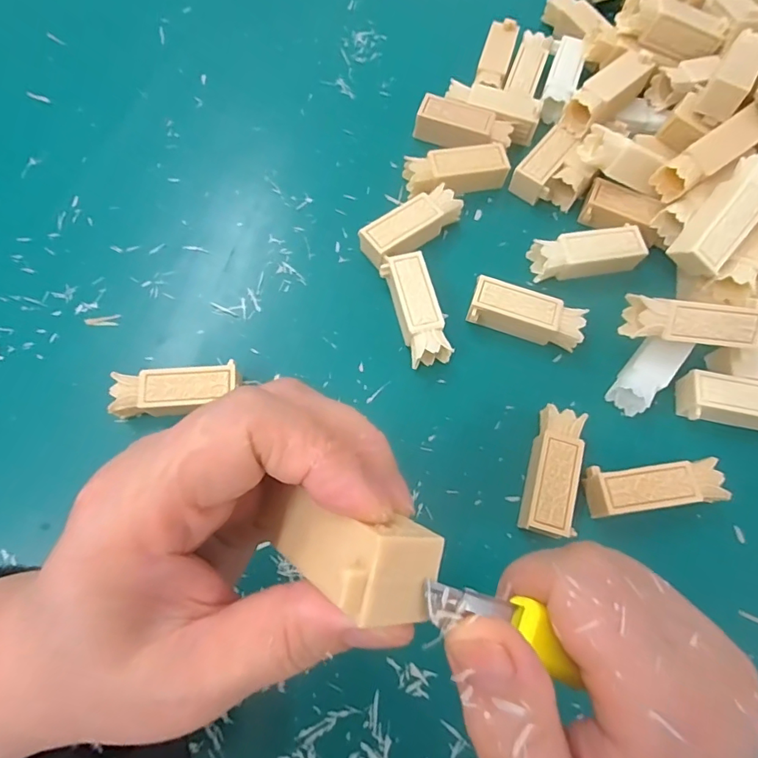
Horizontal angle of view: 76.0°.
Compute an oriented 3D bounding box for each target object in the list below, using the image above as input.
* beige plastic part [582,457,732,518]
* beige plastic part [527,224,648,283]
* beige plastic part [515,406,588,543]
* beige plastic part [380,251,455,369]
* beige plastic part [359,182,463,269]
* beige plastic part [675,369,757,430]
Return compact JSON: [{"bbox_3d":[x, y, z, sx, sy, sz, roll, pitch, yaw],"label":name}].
[{"bbox_3d":[0.135,0.053,0.240,0.061,0.020,0.022,-5,71,-2],"label":"beige plastic part"},{"bbox_3d":[0.120,-0.072,0.283,0.061,0.020,0.021,-9,71,-4],"label":"beige plastic part"},{"bbox_3d":[0.085,0.046,0.241,0.024,0.020,0.061,14,71,4],"label":"beige plastic part"},{"bbox_3d":[0.020,-0.038,0.268,0.024,0.020,0.060,-16,71,-6],"label":"beige plastic part"},{"bbox_3d":[0.019,-0.088,0.286,0.063,0.019,0.024,-34,74,-12],"label":"beige plastic part"},{"bbox_3d":[0.191,0.013,0.255,0.060,0.020,0.023,8,71,2],"label":"beige plastic part"}]

